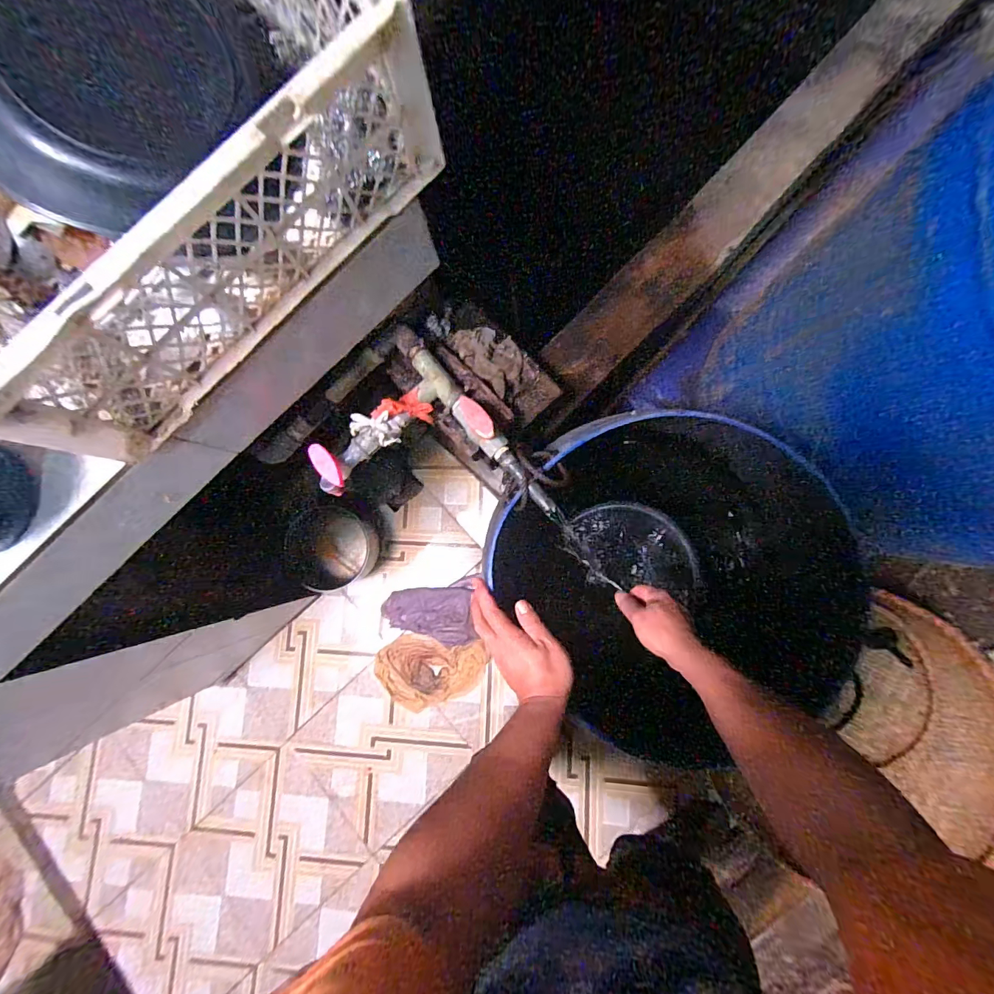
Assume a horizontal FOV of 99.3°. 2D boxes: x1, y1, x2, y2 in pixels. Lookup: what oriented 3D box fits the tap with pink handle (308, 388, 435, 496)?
[{"bbox_3d":[-0.167,-0.075,0.544,0.182,0.051,0.065,-37,83,1],"label":"tap with pink handle"}]

